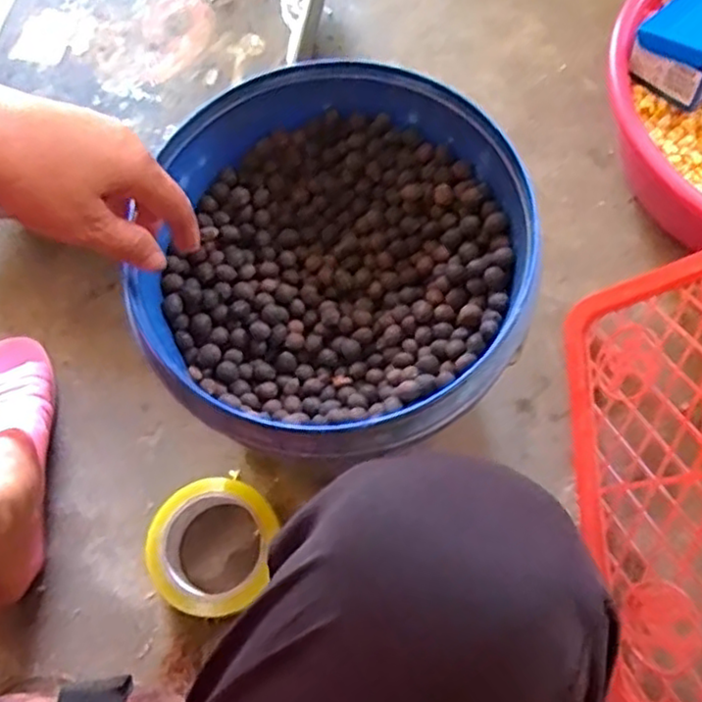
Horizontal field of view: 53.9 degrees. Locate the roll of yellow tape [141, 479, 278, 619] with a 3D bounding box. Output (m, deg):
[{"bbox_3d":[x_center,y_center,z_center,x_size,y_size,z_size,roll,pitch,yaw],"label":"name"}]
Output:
[{"bbox_3d":[-0.118,0.168,0.594,0.100,0.046,0.109,-1,70,2],"label":"roll of yellow tape"}]

